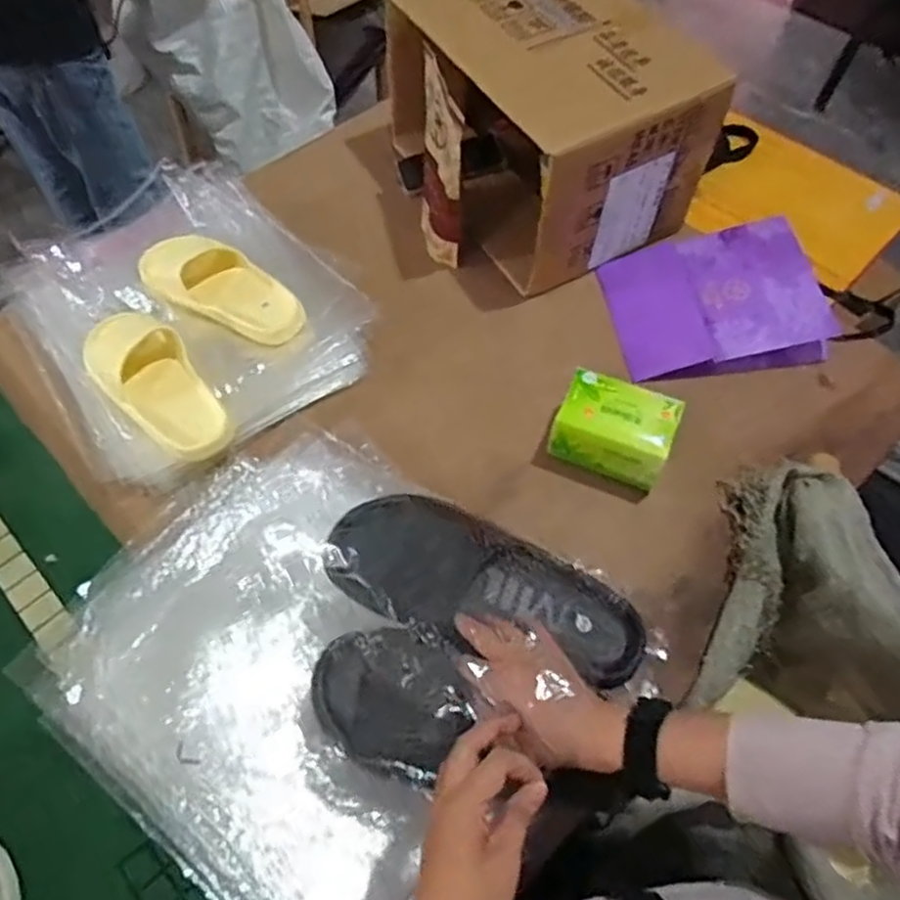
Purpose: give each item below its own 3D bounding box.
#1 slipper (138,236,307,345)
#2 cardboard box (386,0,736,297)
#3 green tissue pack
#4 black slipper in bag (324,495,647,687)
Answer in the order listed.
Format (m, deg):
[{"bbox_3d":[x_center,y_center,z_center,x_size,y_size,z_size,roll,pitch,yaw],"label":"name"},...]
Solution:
[{"bbox_3d":[-0.300,-0.214,0.923,0.234,0.057,0.101,27,60,-1],"label":"slipper"},{"bbox_3d":[0.116,-0.465,0.987,0.322,0.248,0.385,-24,62,-15],"label":"cardboard box"},{"bbox_3d":[0.194,-0.026,0.822,0.132,0.078,0.087,22,60,12],"label":"green tissue pack"},{"bbox_3d":[0.033,0.114,0.588,0.273,0.054,0.113,19,59,-2],"label":"black slipper in bag"}]

